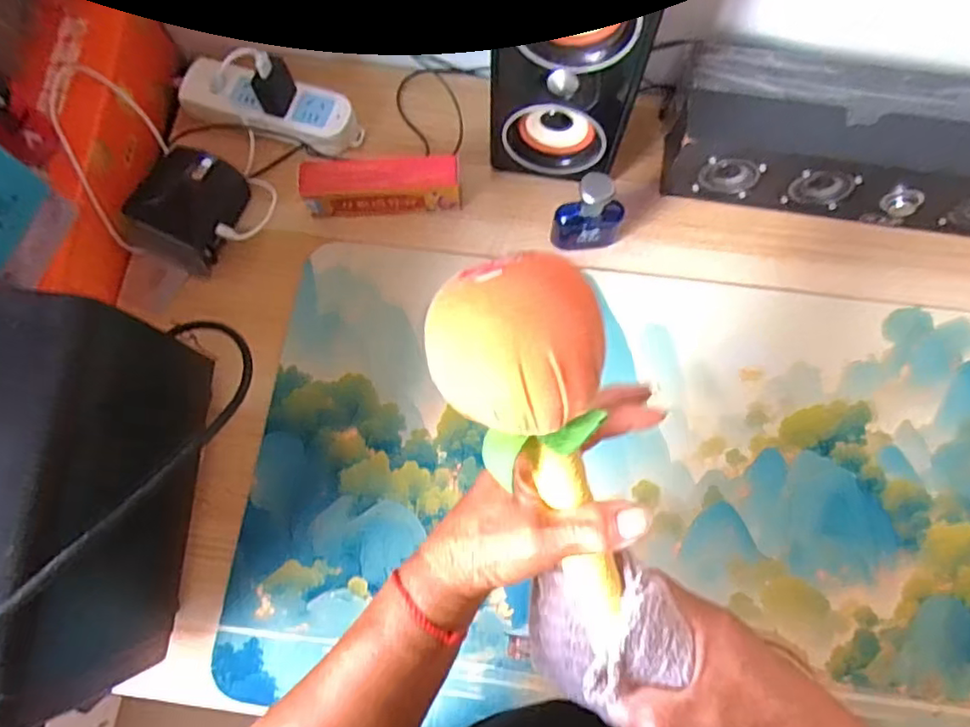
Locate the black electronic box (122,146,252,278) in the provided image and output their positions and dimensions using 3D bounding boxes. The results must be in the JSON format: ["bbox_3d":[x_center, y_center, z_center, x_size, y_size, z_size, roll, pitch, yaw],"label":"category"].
[{"bbox_3d":[-0.267,-0.143,0.553,0.081,0.033,0.099,25,75,8],"label":"black electronic box"}]

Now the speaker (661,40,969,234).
[{"bbox_3d":[0.372,-0.190,0.545,0.402,0.089,0.117,10,74,4],"label":"speaker"}]

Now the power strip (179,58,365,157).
[{"bbox_3d":[-0.205,-0.246,0.590,0.170,0.031,0.064,17,74,6],"label":"power strip"}]

